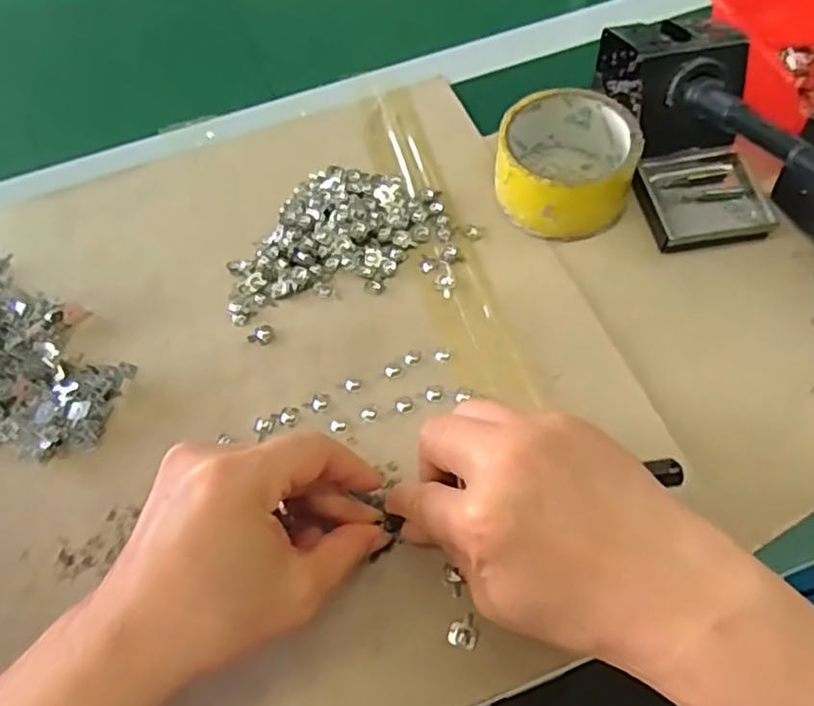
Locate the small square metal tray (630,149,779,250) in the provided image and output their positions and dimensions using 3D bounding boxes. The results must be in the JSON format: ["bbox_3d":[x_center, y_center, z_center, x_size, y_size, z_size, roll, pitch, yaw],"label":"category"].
[{"bbox_3d":[0.186,-0.101,0.435,0.074,0.014,0.072,-10,59,-1],"label":"small square metal tray"}]

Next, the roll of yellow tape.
[{"bbox_3d":[0.101,-0.122,0.432,0.083,0.045,0.086,-2,59,4],"label":"roll of yellow tape"}]

